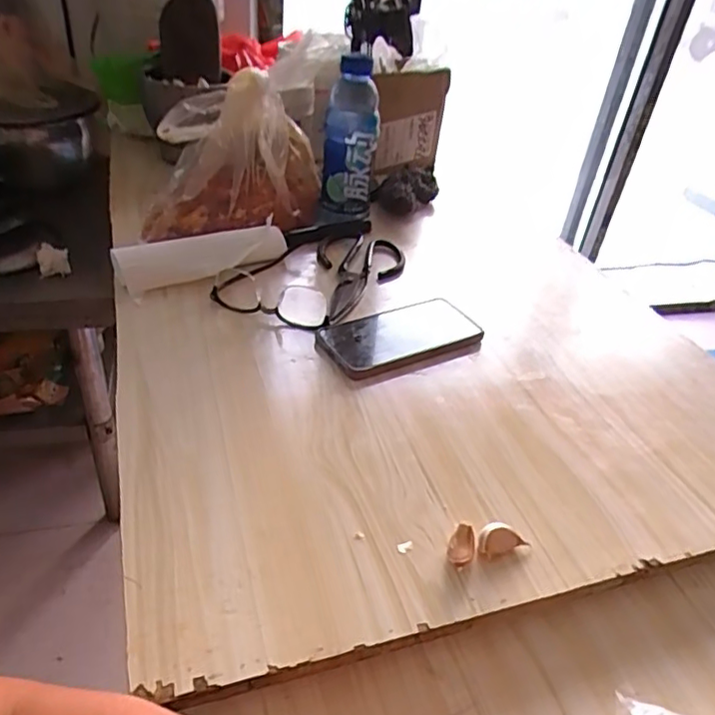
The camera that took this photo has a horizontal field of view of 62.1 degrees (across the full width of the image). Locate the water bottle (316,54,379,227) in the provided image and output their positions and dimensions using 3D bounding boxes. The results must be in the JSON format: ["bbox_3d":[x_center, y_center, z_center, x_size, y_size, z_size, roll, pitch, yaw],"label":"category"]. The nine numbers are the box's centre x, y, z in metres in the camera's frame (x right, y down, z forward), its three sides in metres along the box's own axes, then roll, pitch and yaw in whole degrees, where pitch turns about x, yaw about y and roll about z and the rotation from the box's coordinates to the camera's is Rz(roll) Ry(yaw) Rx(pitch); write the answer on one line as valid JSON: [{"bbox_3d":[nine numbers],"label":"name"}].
[{"bbox_3d":[-0.009,-0.273,0.754,0.068,0.188,0.080,6,37,1],"label":"water bottle"}]

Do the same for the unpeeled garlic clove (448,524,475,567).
[{"bbox_3d":[0.070,0.129,0.399,0.016,0.017,0.028,15,38,11],"label":"unpeeled garlic clove"}]

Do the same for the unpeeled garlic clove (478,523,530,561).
[{"bbox_3d":[0.099,0.125,0.409,0.036,0.015,0.018,-13,41,-23],"label":"unpeeled garlic clove"}]

